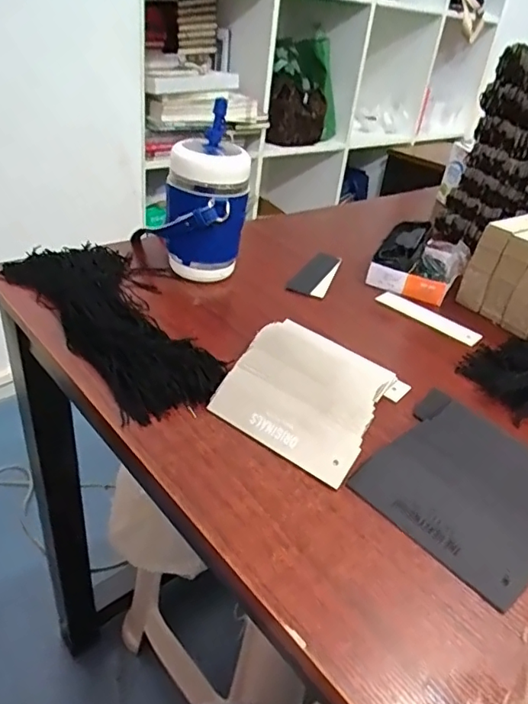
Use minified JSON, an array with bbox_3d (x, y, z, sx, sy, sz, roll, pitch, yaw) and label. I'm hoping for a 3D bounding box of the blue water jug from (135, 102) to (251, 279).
[{"bbox_3d":[-0.073,-0.165,0.598,0.091,0.164,0.090,24,37,23],"label":"blue water jug"}]

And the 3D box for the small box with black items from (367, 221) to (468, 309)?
[{"bbox_3d":[0.202,-0.116,0.693,0.105,0.063,0.119,22,36,19],"label":"small box with black items"}]

